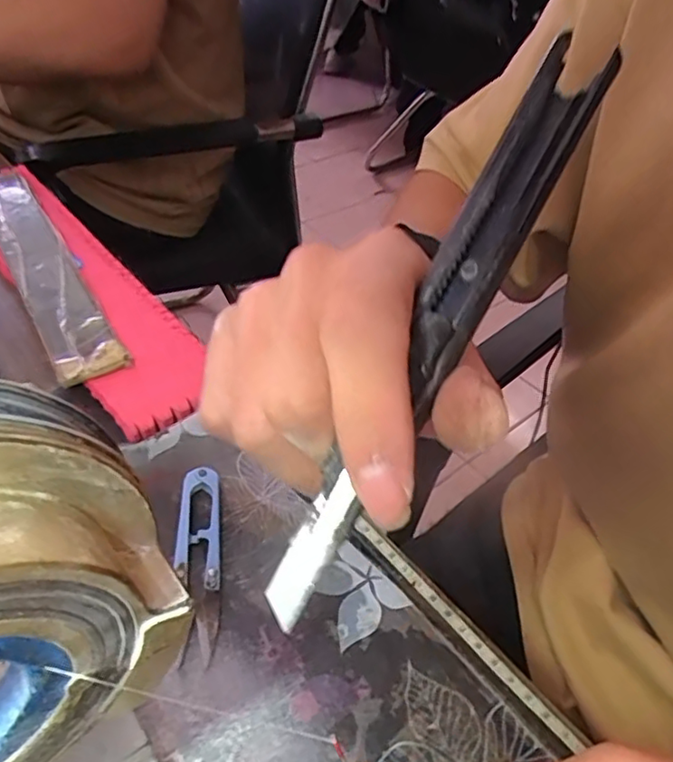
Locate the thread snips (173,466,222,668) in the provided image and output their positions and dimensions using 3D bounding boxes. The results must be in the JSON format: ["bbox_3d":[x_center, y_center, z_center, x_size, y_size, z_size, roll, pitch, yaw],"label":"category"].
[{"bbox_3d":[-0.069,0.087,0.309,0.021,0.011,0.099,-1,44,-9],"label":"thread snips"}]

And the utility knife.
[{"bbox_3d":[0.026,-0.014,0.151,0.015,0.008,0.156,28,85,21],"label":"utility knife"}]

